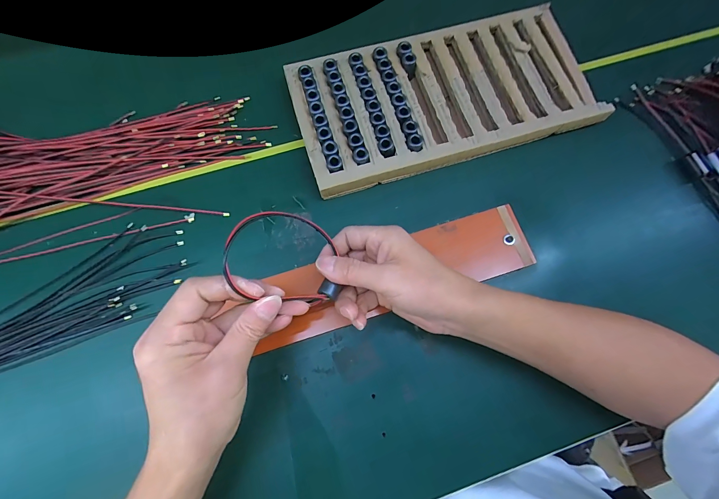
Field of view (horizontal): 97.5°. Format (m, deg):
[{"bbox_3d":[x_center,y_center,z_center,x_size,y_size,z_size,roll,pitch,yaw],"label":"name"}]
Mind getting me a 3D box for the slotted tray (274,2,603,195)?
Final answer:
[{"bbox_3d":[0.102,-0.193,0.383,0.353,0.032,0.183,-16,76,-5],"label":"slotted tray"}]

